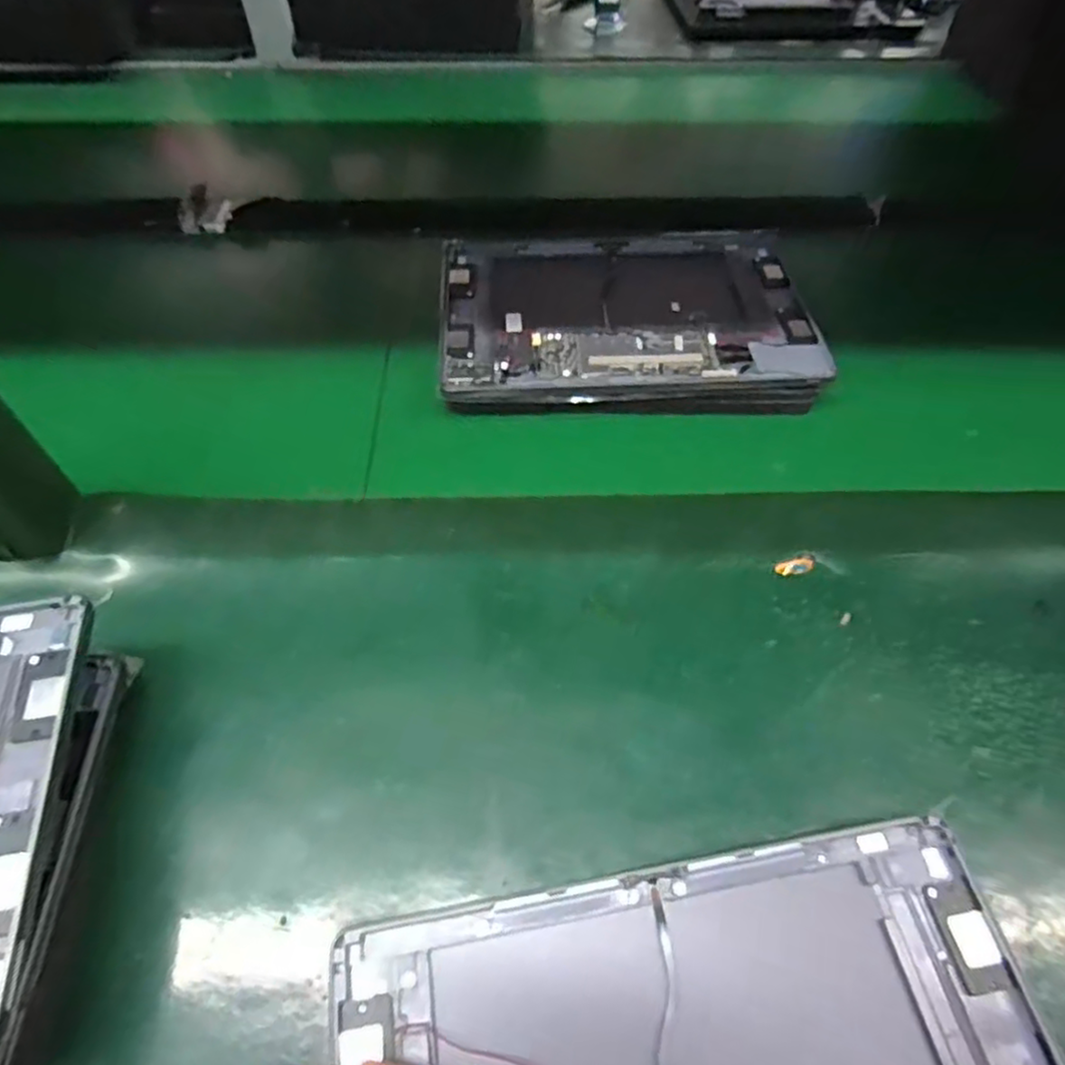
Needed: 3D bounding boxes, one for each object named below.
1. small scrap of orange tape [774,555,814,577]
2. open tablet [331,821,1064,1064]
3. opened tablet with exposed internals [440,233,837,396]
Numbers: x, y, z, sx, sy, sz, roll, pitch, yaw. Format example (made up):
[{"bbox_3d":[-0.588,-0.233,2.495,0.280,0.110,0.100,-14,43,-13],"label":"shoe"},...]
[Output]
[{"bbox_3d":[0.146,0.018,0.365,0.023,0.004,0.010,-14,53,-13],"label":"small scrap of orange tape"},{"bbox_3d":[0.065,0.206,0.222,0.249,0.017,0.163,-7,52,-7],"label":"open tablet"},{"bbox_3d":[0.065,-0.161,0.467,0.253,0.015,0.168,-3,54,-2],"label":"opened tablet with exposed internals"}]

